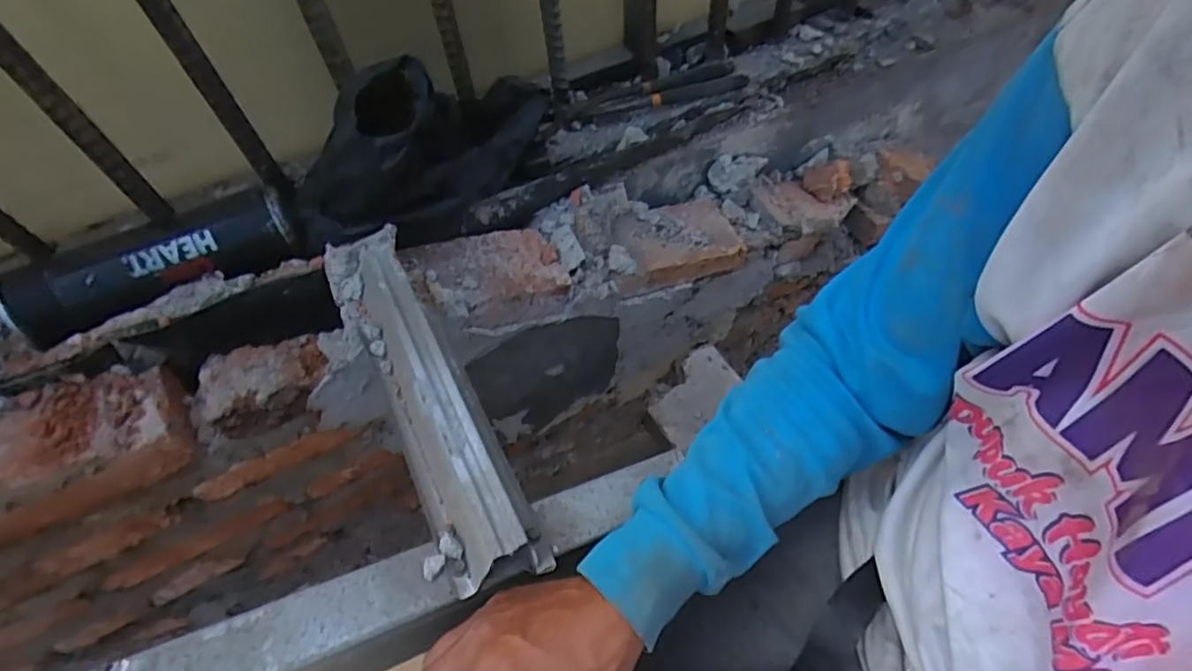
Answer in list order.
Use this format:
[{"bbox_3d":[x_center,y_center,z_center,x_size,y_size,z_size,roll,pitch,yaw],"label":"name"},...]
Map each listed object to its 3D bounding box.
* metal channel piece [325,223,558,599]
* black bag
[{"bbox_3d":[-0.132,0.025,0.439,0.064,0.047,0.328,-27,58,-15],"label":"metal channel piece"},{"bbox_3d":[-0.151,-0.166,0.527,0.243,0.145,0.087,-37,61,-21],"label":"black bag"}]

